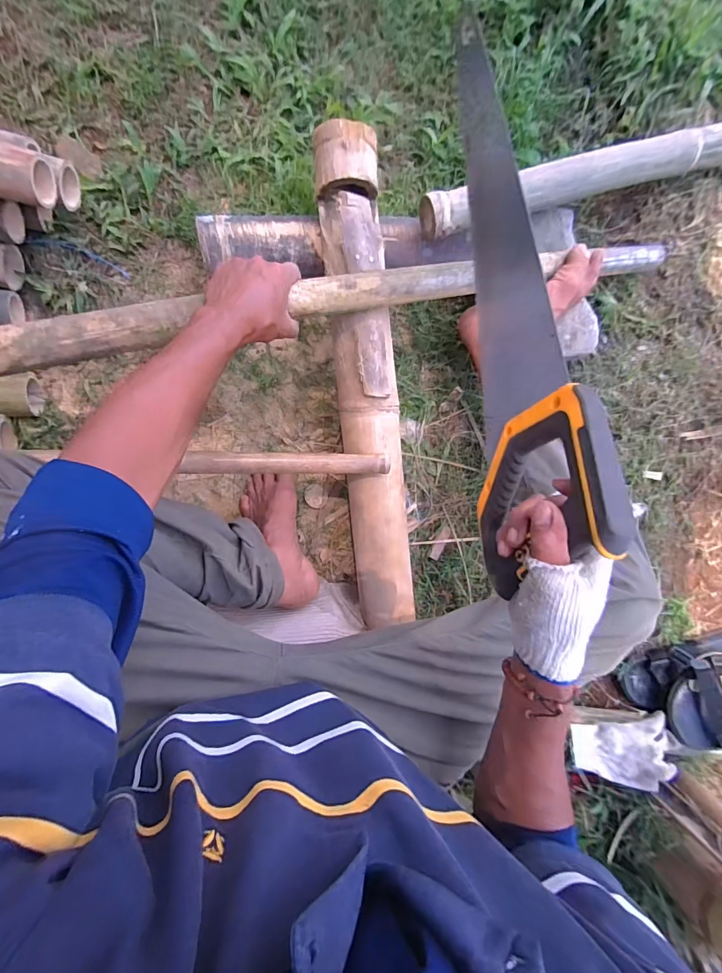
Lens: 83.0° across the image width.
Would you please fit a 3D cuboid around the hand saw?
[{"bbox_3d":[0.129,-0.173,0.360,0.035,0.130,0.500,-2,78,-9],"label":"hand saw"}]

